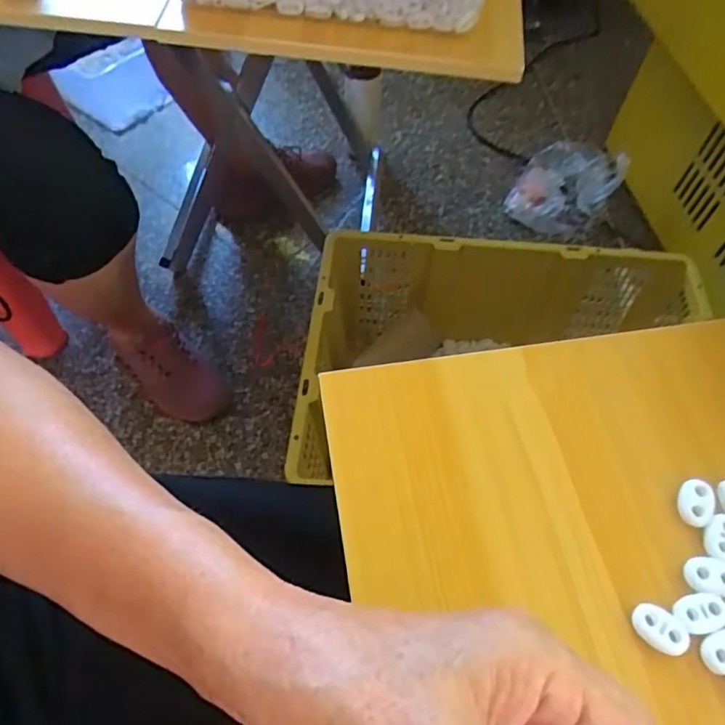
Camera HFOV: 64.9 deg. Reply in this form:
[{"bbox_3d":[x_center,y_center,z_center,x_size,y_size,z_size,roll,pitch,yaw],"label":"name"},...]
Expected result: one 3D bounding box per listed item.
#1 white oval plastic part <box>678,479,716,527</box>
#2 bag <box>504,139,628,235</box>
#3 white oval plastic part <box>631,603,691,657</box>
[{"bbox_3d":[0.155,0.065,0.266,0.016,0.004,0.022,23,62,11],"label":"white oval plastic part"},{"bbox_3d":[0.380,-0.334,1.080,0.173,0.101,0.194,27,63,14],"label":"bag"},{"bbox_3d":[0.125,0.111,0.239,0.023,0.004,0.015,32,64,16],"label":"white oval plastic part"}]

